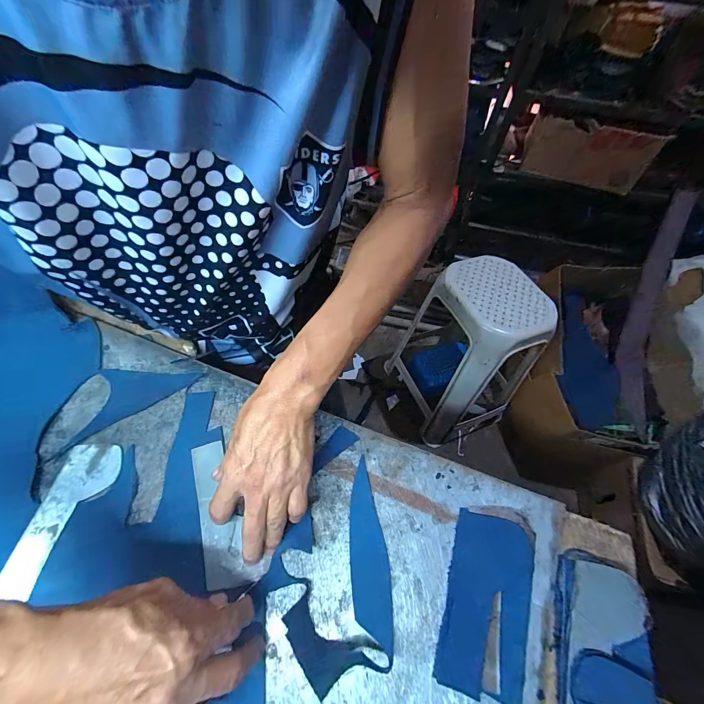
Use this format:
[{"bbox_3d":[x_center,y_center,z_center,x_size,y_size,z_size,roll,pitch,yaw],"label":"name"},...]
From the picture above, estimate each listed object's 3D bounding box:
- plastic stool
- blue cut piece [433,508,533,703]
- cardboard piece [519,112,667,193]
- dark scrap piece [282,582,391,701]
[{"bbox_3d":[0.389,0.003,1.112,0.352,0.526,0.323,-14,52,-11],"label":"plastic stool"},{"bbox_3d":[0.125,0.227,0.295,0.072,0.004,0.136,14,61,15],"label":"blue cut piece"},{"bbox_3d":[0.768,-0.669,1.093,0.047,0.174,0.413,-20,48,-23],"label":"cardboard piece"},{"bbox_3d":[-0.020,0.249,0.267,0.089,0.026,0.051,28,56,21],"label":"dark scrap piece"}]

